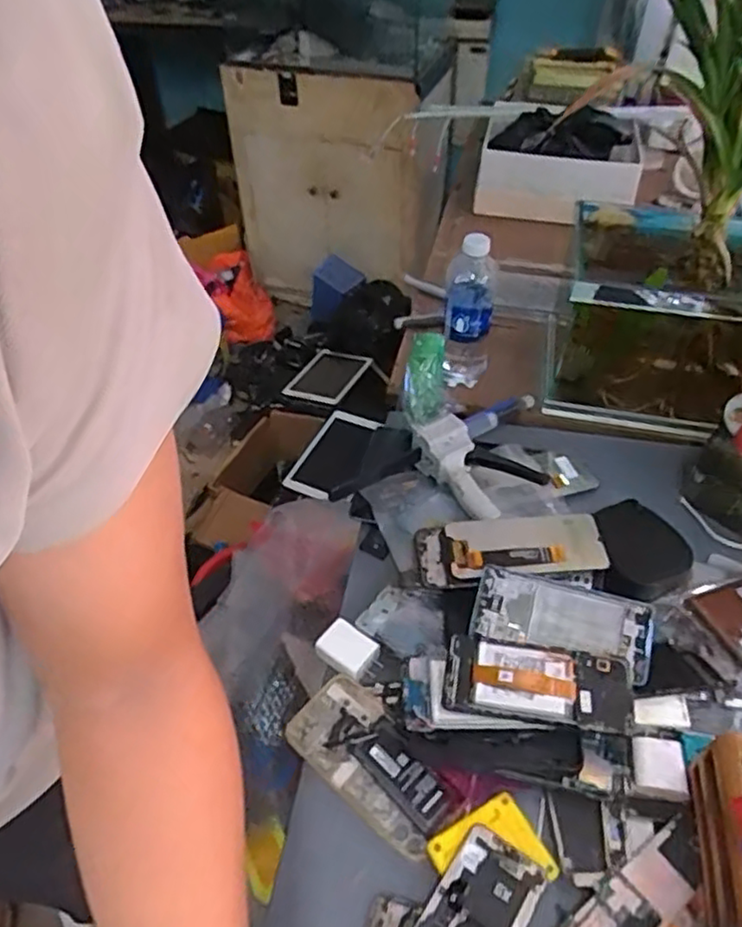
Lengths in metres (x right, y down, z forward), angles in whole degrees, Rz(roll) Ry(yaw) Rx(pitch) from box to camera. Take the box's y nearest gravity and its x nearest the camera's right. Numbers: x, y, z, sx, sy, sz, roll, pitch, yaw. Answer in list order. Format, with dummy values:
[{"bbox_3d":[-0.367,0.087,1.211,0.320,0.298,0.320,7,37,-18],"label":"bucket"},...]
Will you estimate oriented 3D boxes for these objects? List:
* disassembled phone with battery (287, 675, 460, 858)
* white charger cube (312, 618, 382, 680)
[{"bbox_3d":[0.001,0.259,0.601,0.157,0.015,0.078,33,54,29],"label":"disassembled phone with battery"},{"bbox_3d":[-0.022,0.182,0.662,0.061,0.019,0.040,27,52,24],"label":"white charger cube"}]

